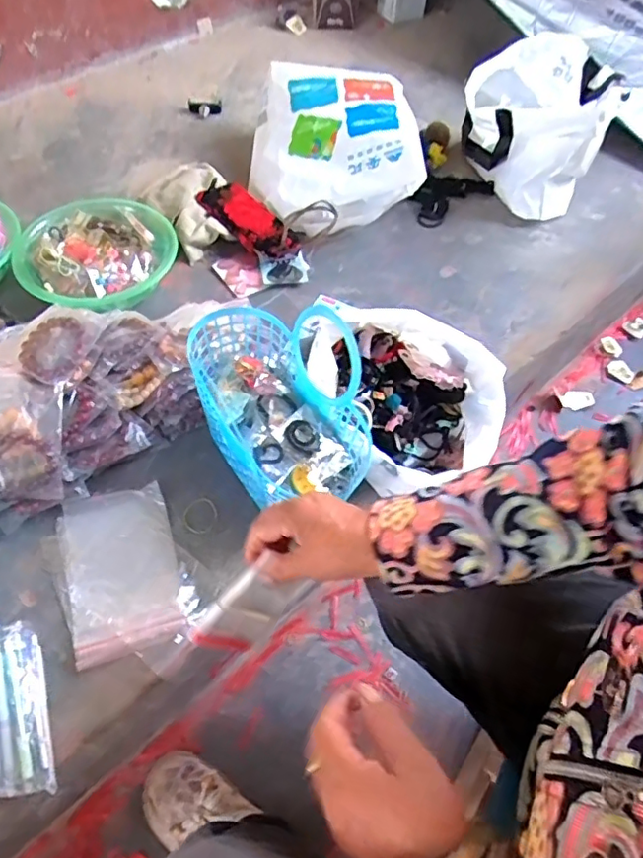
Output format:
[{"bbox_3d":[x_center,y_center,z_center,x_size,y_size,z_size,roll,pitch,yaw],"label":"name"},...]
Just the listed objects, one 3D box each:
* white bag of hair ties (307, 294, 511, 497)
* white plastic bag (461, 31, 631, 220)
[{"bbox_3d":[0.112,-0.036,0.761,0.221,0.138,0.258,-33,65,-19],"label":"white bag of hair ties"},{"bbox_3d":[0.387,-0.566,1.060,0.265,0.178,0.244,28,62,15],"label":"white plastic bag"}]

